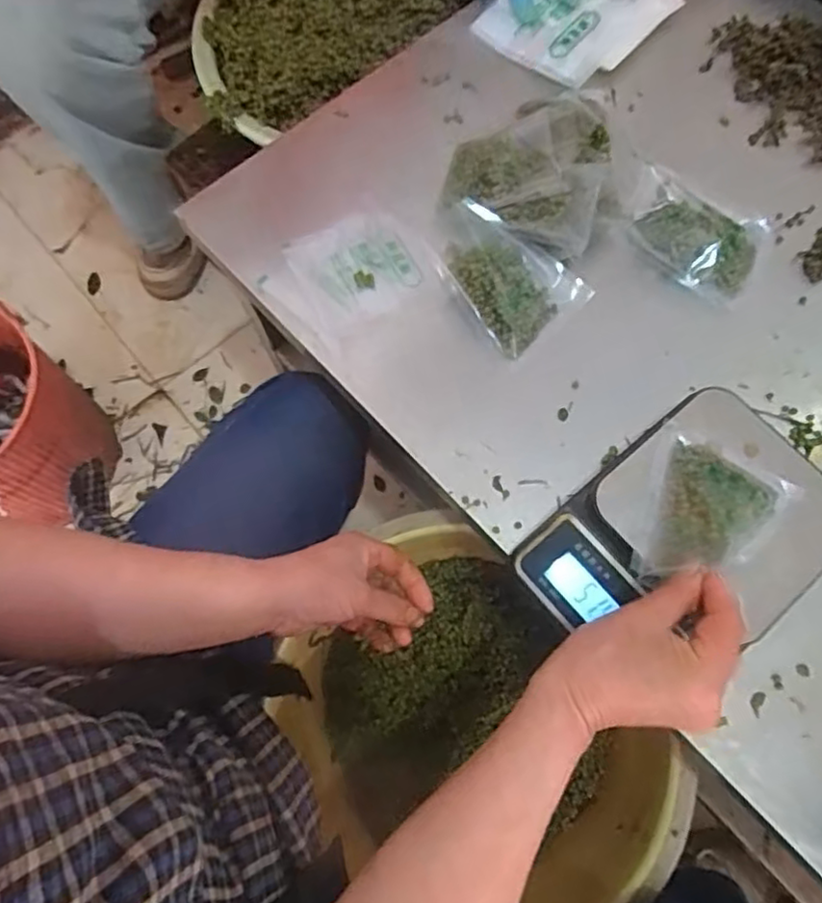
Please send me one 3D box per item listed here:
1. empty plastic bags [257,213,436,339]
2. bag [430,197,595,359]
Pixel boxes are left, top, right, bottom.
[{"bbox_3d":[-0.056,-0.160,0.592,0.139,0.008,0.100,-26,73,-9],"label":"empty plastic bags"},{"bbox_3d":[0.073,-0.159,0.571,0.096,0.034,0.148,-38,75,-12],"label":"bag"}]

